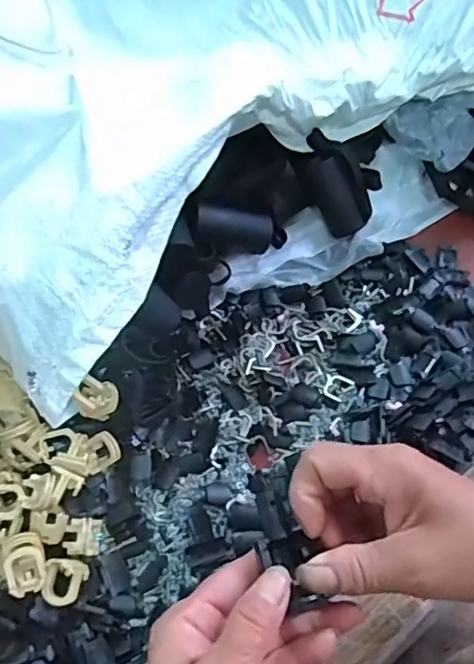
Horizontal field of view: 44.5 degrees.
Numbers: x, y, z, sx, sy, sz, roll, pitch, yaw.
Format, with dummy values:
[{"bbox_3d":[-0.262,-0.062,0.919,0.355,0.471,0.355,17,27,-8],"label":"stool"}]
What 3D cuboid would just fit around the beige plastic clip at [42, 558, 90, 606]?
[{"bbox_3d":[-0.100,0.146,0.338,0.023,0.015,0.024,4,63,4],"label":"beige plastic clip"}]

